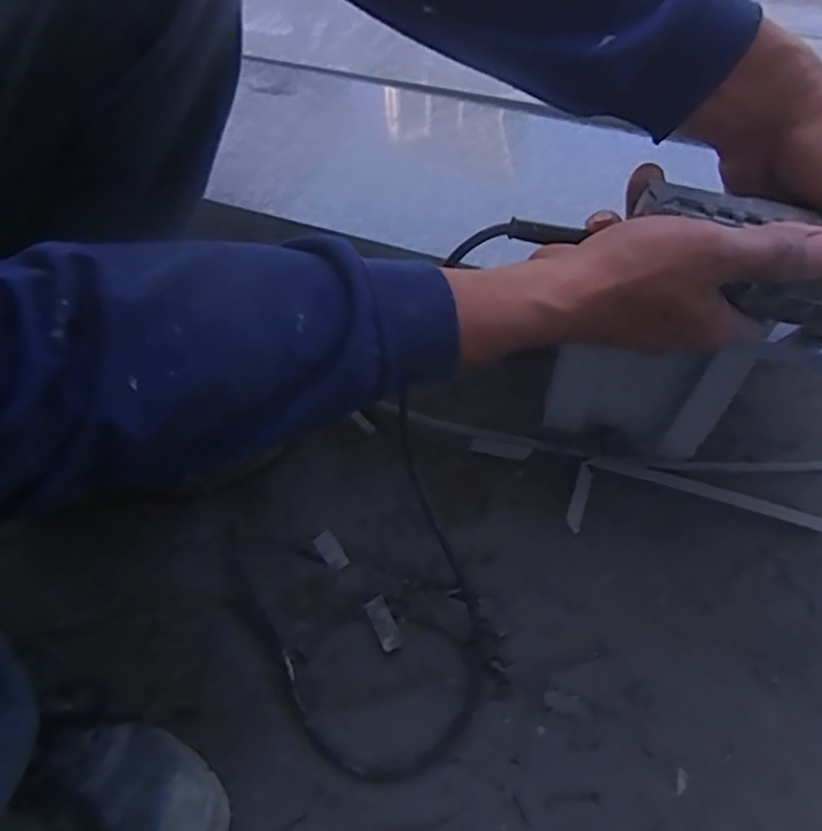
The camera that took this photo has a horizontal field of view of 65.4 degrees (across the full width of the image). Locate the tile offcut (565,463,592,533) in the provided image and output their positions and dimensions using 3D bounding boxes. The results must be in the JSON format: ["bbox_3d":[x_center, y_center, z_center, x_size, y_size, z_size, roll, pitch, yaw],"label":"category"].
[{"bbox_3d":[0.154,0.074,0.587,0.013,0.008,0.067,16,59,13],"label":"tile offcut"}]

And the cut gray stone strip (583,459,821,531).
[{"bbox_3d":[0.267,0.067,0.586,0.204,0.004,0.014,16,59,14],"label":"cut gray stone strip"}]

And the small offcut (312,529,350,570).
[{"bbox_3d":[-0.073,0.123,0.583,0.019,0.004,0.040,-33,61,-17],"label":"small offcut"}]

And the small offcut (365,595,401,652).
[{"bbox_3d":[-0.023,0.176,0.542,0.018,0.006,0.047,-23,58,-11],"label":"small offcut"}]

